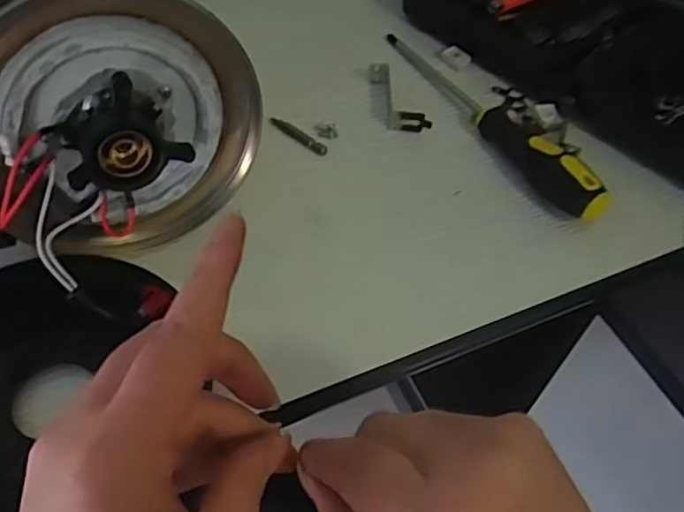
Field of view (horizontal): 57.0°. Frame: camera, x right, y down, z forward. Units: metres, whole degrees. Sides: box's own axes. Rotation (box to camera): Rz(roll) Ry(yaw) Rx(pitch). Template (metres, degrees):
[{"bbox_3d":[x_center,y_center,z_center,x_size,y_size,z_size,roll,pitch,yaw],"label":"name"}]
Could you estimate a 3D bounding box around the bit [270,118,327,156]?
[{"bbox_3d":[-0.030,-0.080,0.424,0.045,0.005,0.008,30,57,18],"label":"bit"}]

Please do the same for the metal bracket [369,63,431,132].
[{"bbox_3d":[0.036,-0.111,0.446,0.022,0.014,0.068,-20,57,-18],"label":"metal bracket"}]

